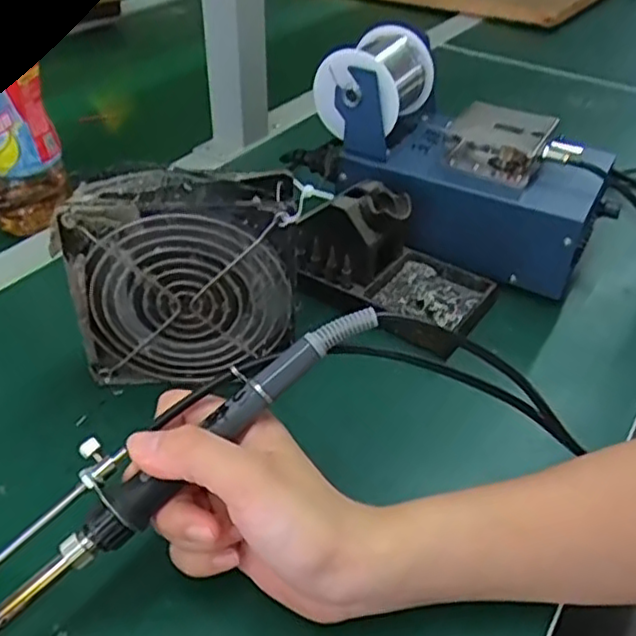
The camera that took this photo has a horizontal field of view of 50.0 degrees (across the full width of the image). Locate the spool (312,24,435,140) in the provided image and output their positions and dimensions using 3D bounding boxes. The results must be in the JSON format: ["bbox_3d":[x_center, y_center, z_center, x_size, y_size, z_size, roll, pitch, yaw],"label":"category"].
[{"bbox_3d":[0.043,-0.170,0.506,0.064,0.070,0.081,21,43,21],"label":"spool"}]

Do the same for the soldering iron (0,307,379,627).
[{"bbox_3d":[-0.065,0.056,0.283,0.208,0.016,0.037,-39,52,-12],"label":"soldering iron"}]

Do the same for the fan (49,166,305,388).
[{"bbox_3d":[-0.071,-0.019,0.382,0.125,0.117,0.043,-3,40,-7],"label":"fan"}]

